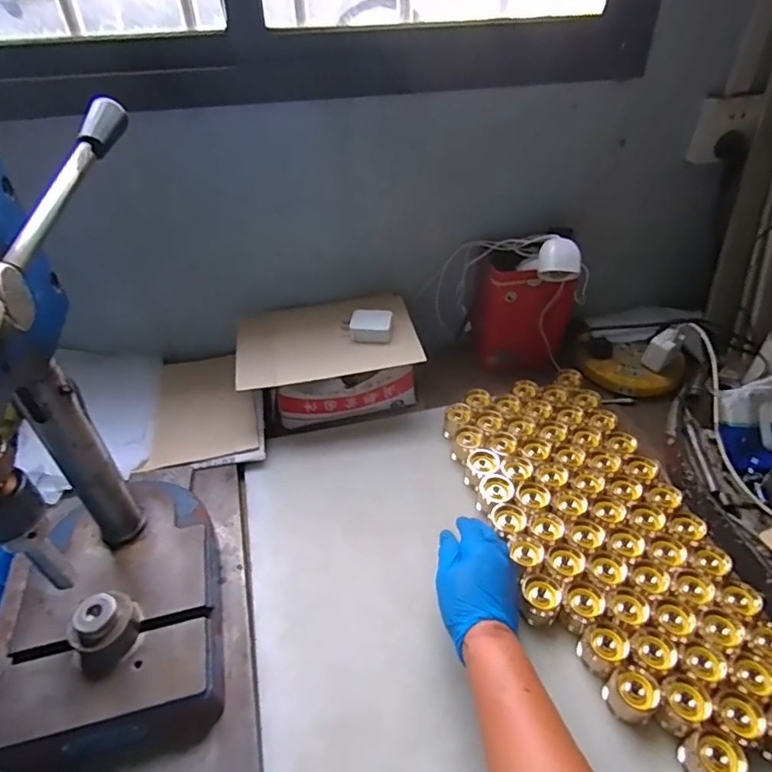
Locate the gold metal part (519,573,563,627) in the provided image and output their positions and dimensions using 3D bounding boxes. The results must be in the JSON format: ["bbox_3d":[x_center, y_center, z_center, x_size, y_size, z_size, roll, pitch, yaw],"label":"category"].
[{"bbox_3d":[0.161,0.226,0.552,0.035,0.051,0.036,-1,42,1],"label":"gold metal part"}]

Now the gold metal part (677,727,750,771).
[{"bbox_3d":[0.276,0.316,0.445,0.044,0.036,0.037,-15,44,-13],"label":"gold metal part"}]

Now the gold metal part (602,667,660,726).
[{"bbox_3d":[0.228,0.285,0.488,0.033,0.043,0.041,-33,51,-30],"label":"gold metal part"}]

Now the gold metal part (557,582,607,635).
[{"bbox_3d":[0.202,0.230,0.546,0.039,0.038,0.034,-31,49,-28],"label":"gold metal part"}]

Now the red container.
[{"bbox_3d":[0.205,-0.100,0.804,0.141,0.166,0.068,9,43,12],"label":"red container"}]

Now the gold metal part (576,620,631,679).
[{"bbox_3d":[0.212,0.255,0.514,0.036,0.045,0.039,-1,42,1],"label":"gold metal part"}]

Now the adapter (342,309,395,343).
[{"bbox_3d":[-0.024,-0.083,0.743,0.067,0.025,0.048,4,43,7],"label":"adapter"}]

